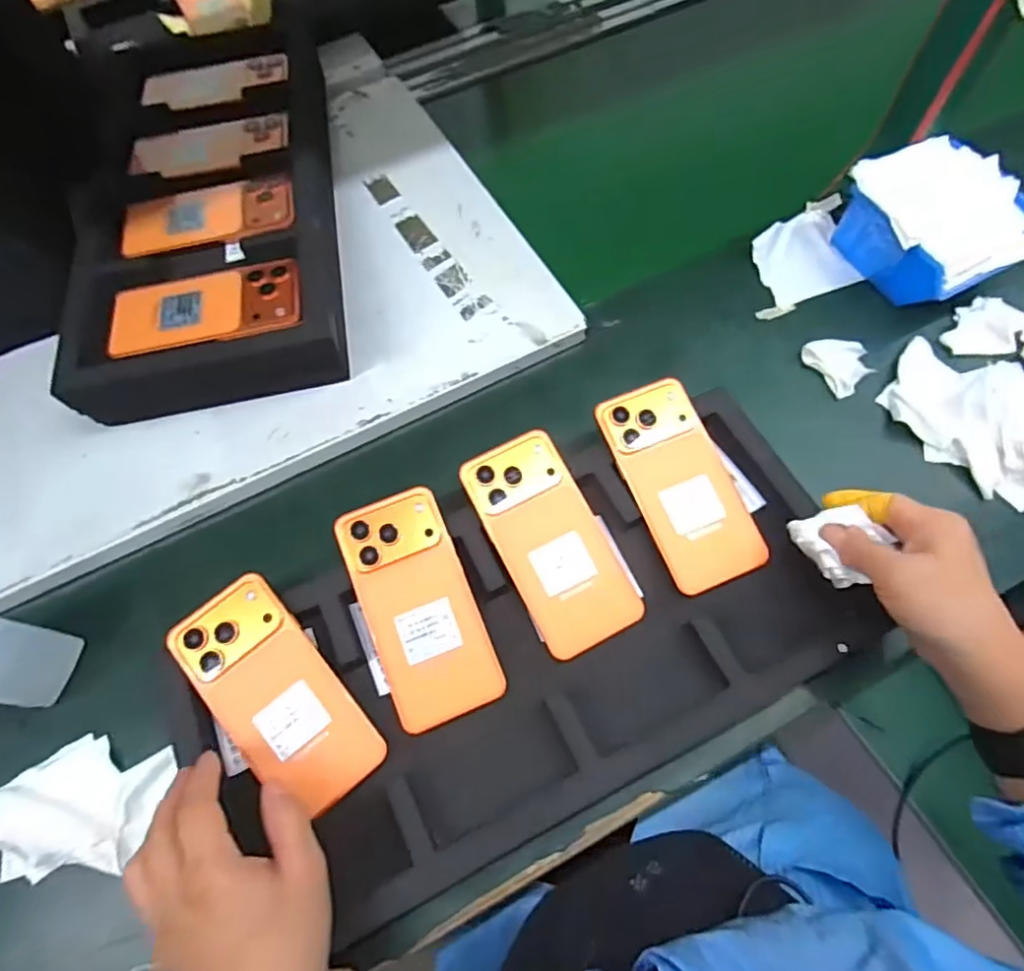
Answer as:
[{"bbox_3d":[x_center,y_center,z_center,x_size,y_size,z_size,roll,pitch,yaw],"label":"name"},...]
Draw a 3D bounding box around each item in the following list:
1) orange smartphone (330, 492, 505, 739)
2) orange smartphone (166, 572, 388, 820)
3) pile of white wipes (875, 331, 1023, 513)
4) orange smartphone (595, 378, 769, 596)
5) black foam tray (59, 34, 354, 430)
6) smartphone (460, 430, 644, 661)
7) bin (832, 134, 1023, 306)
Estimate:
[{"bbox_3d":[-0.067,0.085,0.424,0.076,0.006,0.162,-20,77,-11],"label":"orange smartphone"},{"bbox_3d":[-0.160,0.141,0.402,0.074,0.009,0.162,-41,81,-14],"label":"orange smartphone"},{"bbox_3d":[0.416,-0.063,0.492,0.182,0.033,0.159,-6,66,1],"label":"pile of white wipes"},{"bbox_3d":[0.131,-0.004,0.456,0.077,0.006,0.163,-21,76,-7],"label":"orange smartphone"},{"bbox_3d":[-0.303,-0.301,0.597,0.236,0.071,0.520,-13,66,-2],"label":"black foam tray"},{"bbox_3d":[0.029,0.041,0.441,0.078,0.007,0.162,-27,79,-9],"label":"smartphone"},{"bbox_3d":[0.393,-0.237,0.549,0.129,0.075,0.140,-21,66,-6],"label":"bin"}]

